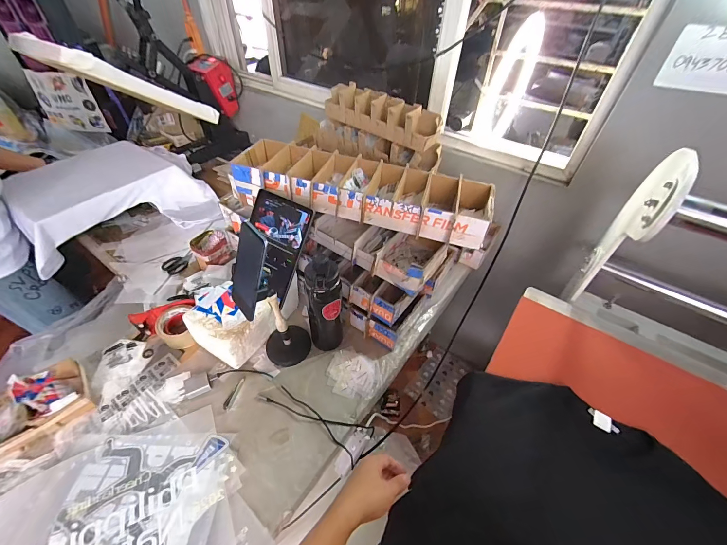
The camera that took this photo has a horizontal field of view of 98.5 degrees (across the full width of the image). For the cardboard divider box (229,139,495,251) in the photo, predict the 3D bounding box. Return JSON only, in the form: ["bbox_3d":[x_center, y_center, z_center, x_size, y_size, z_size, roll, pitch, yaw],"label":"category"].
[{"bbox_3d":[-0.011,-0.223,0.799,0.642,0.076,0.231,12,48,11],"label":"cardboard divider box"}]

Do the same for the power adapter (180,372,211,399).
[{"bbox_3d":[-0.378,0.259,0.709,0.059,0.025,0.042,-21,51,-18],"label":"power adapter"}]

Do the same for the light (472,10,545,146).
[{"bbox_3d":[0.523,-0.662,1.135,0.061,0.413,0.458,26,52,22],"label":"light"}]

